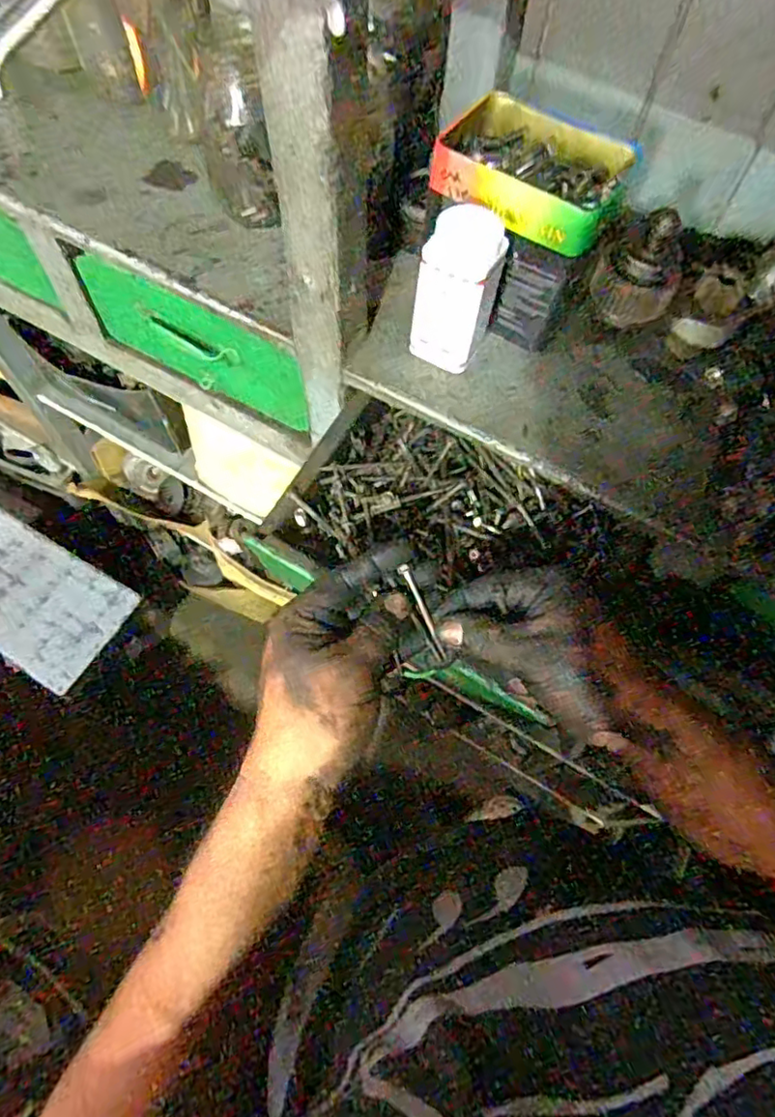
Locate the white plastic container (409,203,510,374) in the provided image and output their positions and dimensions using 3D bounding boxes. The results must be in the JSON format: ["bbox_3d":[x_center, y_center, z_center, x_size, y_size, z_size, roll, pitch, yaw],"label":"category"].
[{"bbox_3d":[0.051,-0.194,0.440,0.050,0.105,0.051,23,68,8],"label":"white plastic container"}]

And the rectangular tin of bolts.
[{"bbox_3d":[0.104,-0.277,0.427,0.122,0.031,0.108,26,68,10],"label":"rectangular tin of bolts"}]

